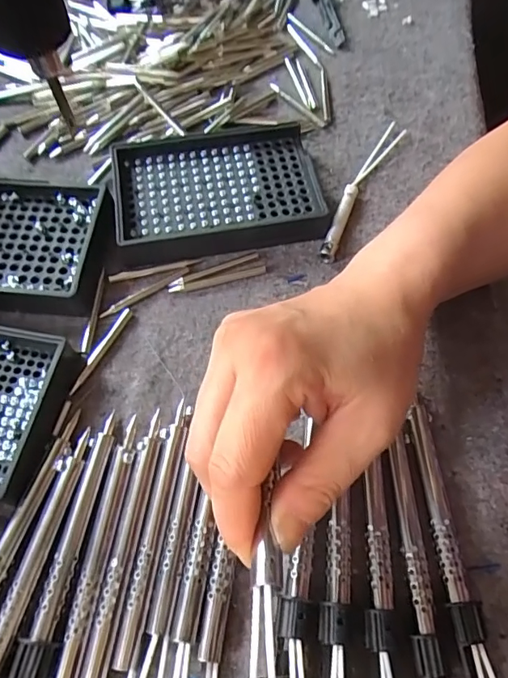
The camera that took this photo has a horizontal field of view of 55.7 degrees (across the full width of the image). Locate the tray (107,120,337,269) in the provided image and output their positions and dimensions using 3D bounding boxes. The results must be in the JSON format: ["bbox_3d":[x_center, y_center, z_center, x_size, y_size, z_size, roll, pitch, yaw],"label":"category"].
[{"bbox_3d":[-0.027,-0.108,0.336,0.137,0.021,0.102,-9,65,-5],"label":"tray"}]

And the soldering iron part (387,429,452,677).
[{"bbox_3d":[0.079,0.130,0.220,0.015,0.010,0.171,-2,64,-2],"label":"soldering iron part"}]

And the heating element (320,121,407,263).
[{"bbox_3d":[0.078,-0.113,0.347,0.015,0.009,0.143,26,67,11],"label":"heating element"}]

